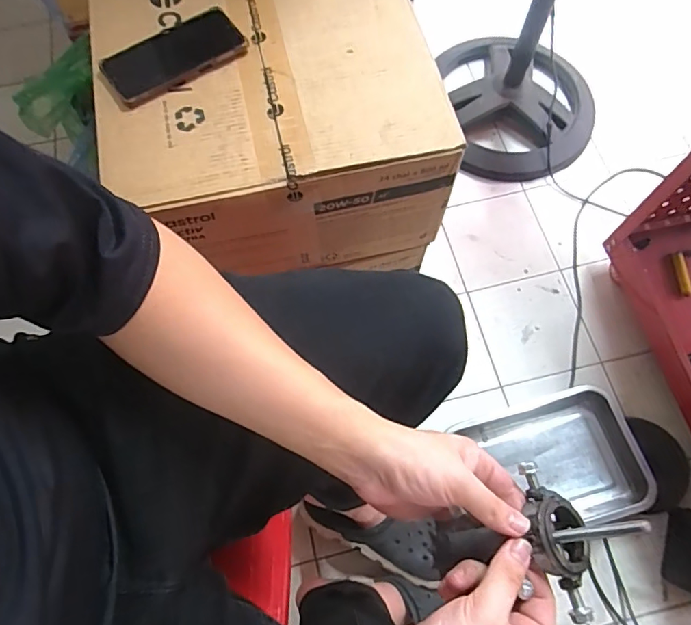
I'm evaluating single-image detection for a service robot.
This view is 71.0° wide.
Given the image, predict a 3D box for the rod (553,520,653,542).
[{"bbox_3d":[0.157,0.137,0.301,0.008,0.061,0.007,1,64,-37],"label":"rod"}]

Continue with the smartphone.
[{"bbox_3d":[-0.206,-0.307,0.580,0.162,0.014,0.088,-32,72,-10],"label":"smartphone"}]

